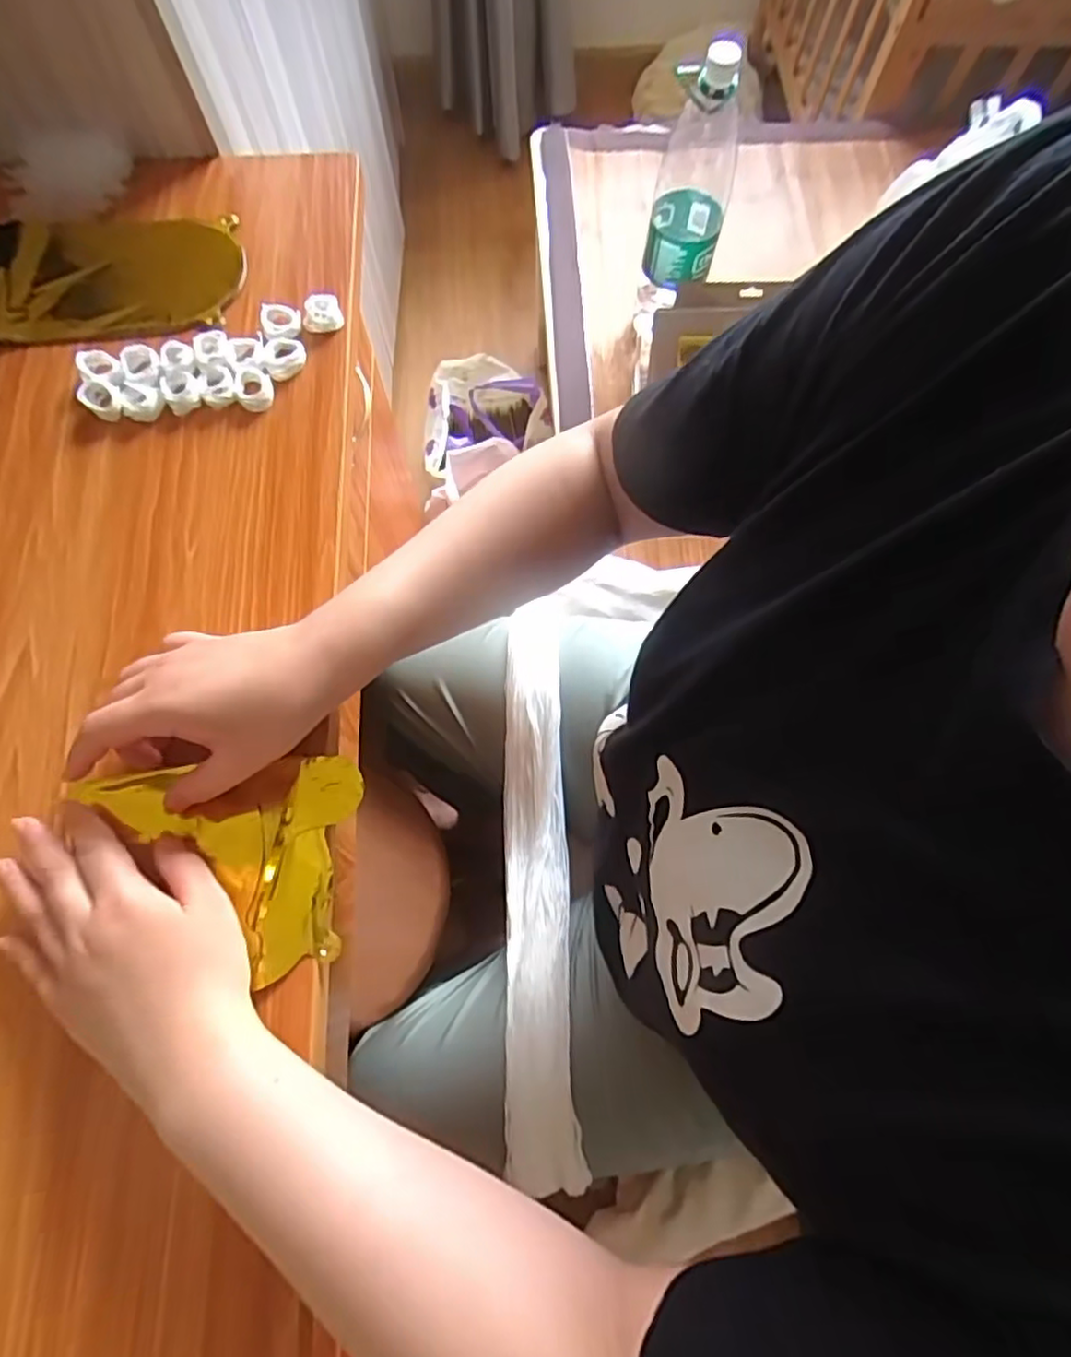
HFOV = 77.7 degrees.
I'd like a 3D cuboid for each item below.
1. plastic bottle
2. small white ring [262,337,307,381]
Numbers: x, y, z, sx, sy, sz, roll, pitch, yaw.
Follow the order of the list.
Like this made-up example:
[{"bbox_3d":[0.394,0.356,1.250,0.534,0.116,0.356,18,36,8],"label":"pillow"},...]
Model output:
[{"bbox_3d":[0.183,-0.567,0.784,0.085,0.293,0.085,14,71,6],"label":"plastic bottle"},{"bbox_3d":[-0.190,-0.244,0.505,0.031,0.010,0.034,0,70,1],"label":"small white ring"}]

